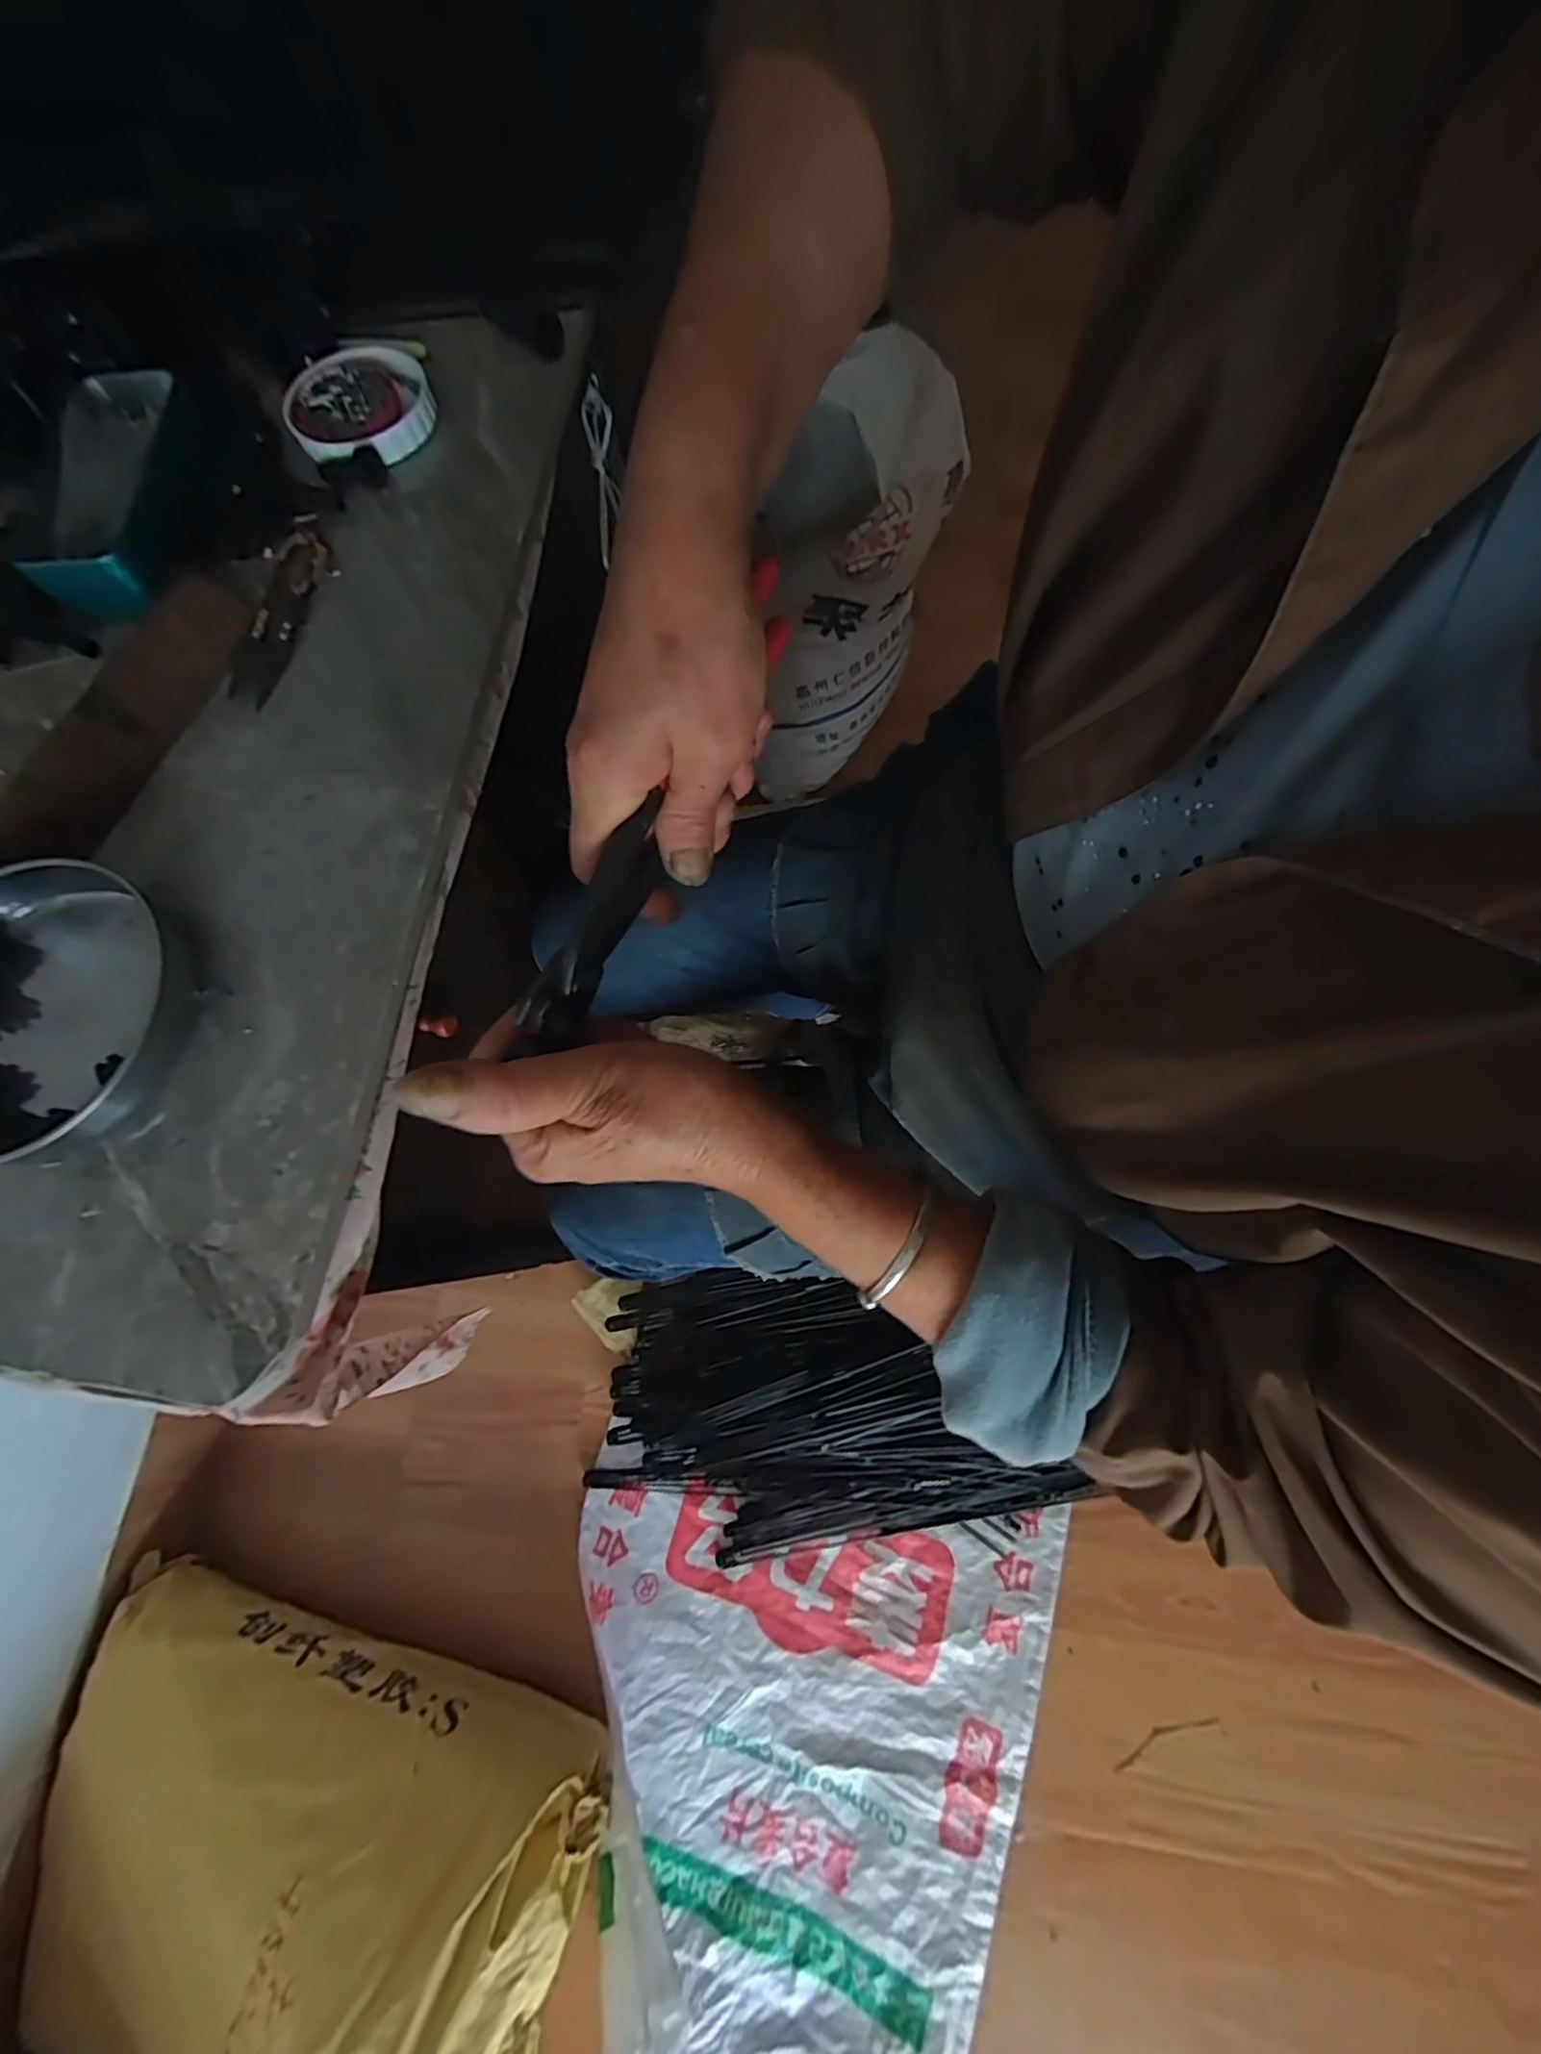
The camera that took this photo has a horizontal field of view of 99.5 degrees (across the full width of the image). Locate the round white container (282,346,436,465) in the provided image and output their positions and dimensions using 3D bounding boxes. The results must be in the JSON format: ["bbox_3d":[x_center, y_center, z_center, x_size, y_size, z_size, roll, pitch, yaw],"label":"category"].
[{"bbox_3d":[-0.255,-0.385,0.404,0.085,0.012,0.087,-23,74,-4],"label":"round white container"}]

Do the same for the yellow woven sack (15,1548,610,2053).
[{"bbox_3d":[-0.517,0.922,0.691,0.630,0.219,0.452,9,75,6],"label":"yellow woven sack"}]

